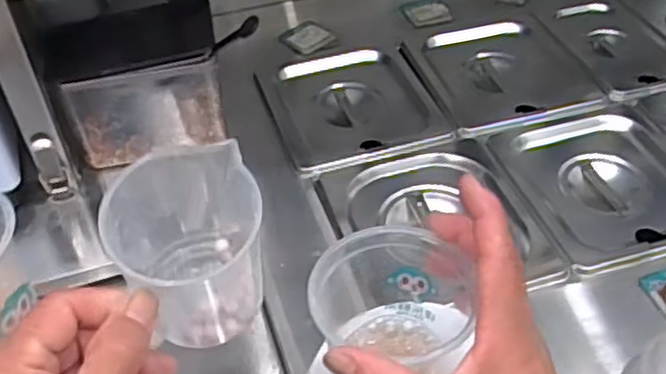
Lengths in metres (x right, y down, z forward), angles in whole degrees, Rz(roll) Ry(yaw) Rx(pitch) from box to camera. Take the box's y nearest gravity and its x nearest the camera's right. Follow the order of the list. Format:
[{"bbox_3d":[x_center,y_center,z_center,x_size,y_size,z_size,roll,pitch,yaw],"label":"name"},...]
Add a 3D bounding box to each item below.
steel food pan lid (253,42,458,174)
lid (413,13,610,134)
[{"bbox_3d":[0.022,-0.082,0.699,0.155,0.021,0.167,-14,47,-13],"label":"steel food pan lid"},{"bbox_3d":[0.178,-0.121,0.729,0.160,0.016,0.168,-12,46,-11],"label":"lid"}]

